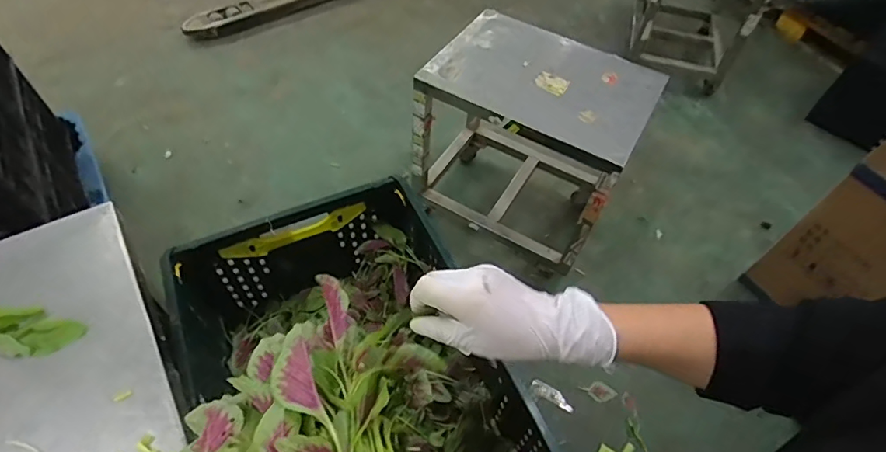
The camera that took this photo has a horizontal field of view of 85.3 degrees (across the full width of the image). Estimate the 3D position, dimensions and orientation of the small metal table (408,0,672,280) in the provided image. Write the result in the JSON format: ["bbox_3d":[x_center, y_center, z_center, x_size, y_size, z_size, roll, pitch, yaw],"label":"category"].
[{"bbox_3d":[0.234,-0.235,1.418,0.567,0.517,0.384,27,56,16],"label":"small metal table"}]

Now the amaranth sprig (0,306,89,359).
[{"bbox_3d":[-0.512,0.098,0.506,0.253,0.022,0.063,12,53,6],"label":"amaranth sprig"}]

